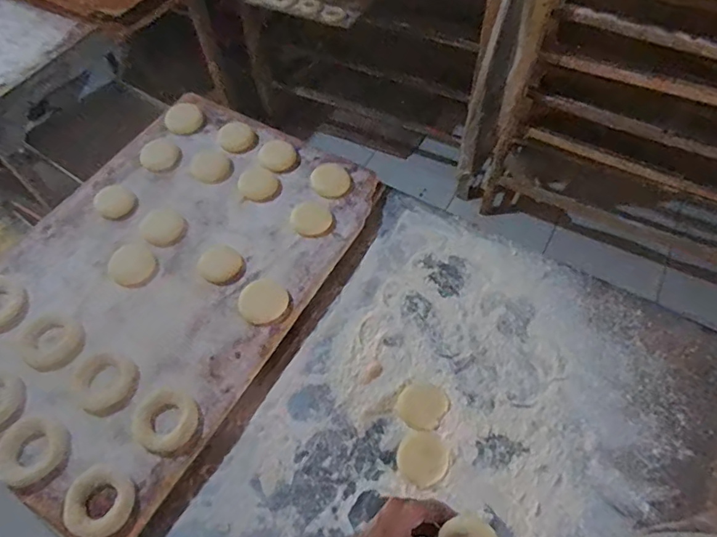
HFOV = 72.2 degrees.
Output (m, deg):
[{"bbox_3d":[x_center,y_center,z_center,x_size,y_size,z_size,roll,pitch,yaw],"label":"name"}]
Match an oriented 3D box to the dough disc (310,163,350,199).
[{"bbox_3d":[-0.043,-0.136,0.758,0.058,0.008,0.062,-1,57,2],"label":"dough disc"}]

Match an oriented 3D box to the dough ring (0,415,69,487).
[{"bbox_3d":[-0.367,0.198,0.550,0.069,0.019,0.072,-1,57,2],"label":"dough ring"}]

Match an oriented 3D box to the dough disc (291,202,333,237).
[{"bbox_3d":[-0.069,-0.073,0.724,0.057,0.009,0.062,-1,57,2],"label":"dough disc"}]

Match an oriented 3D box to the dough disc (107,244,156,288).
[{"bbox_3d":[-0.319,-0.006,0.689,0.065,0.007,0.058,36,62,20],"label":"dough disc"}]

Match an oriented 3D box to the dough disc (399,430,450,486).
[{"bbox_3d":[0.073,0.214,0.557,0.054,0.008,0.055,-1,57,2],"label":"dough disc"}]

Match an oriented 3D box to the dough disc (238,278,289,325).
[{"bbox_3d":[-0.127,0.044,0.650,0.062,0.012,0.061,-1,57,2],"label":"dough disc"}]

